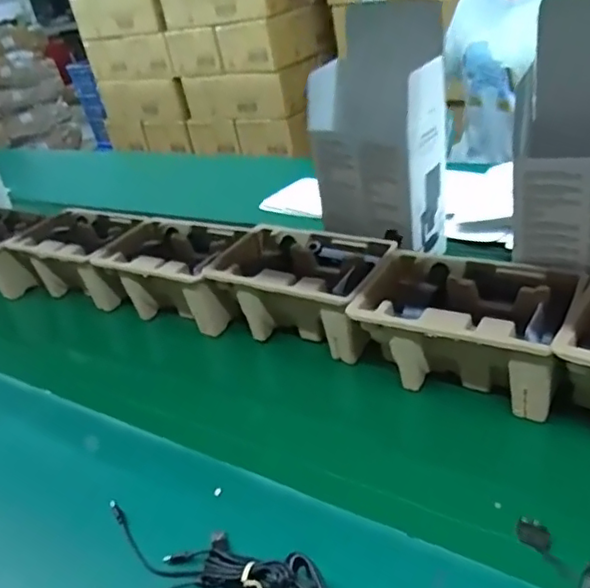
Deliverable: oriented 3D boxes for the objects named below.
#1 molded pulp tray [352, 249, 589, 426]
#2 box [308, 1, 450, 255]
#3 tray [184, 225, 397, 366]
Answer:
[{"bbox_3d":[0.191,0.039,0.670,0.226,0.104,0.145,13,37,30],"label":"molded pulp tray"},{"bbox_3d":[0.114,-0.216,0.839,0.172,0.341,0.144,15,39,32],"label":"box"},{"bbox_3d":[0.000,-0.006,0.809,0.256,0.109,0.150,14,38,31],"label":"tray"}]

